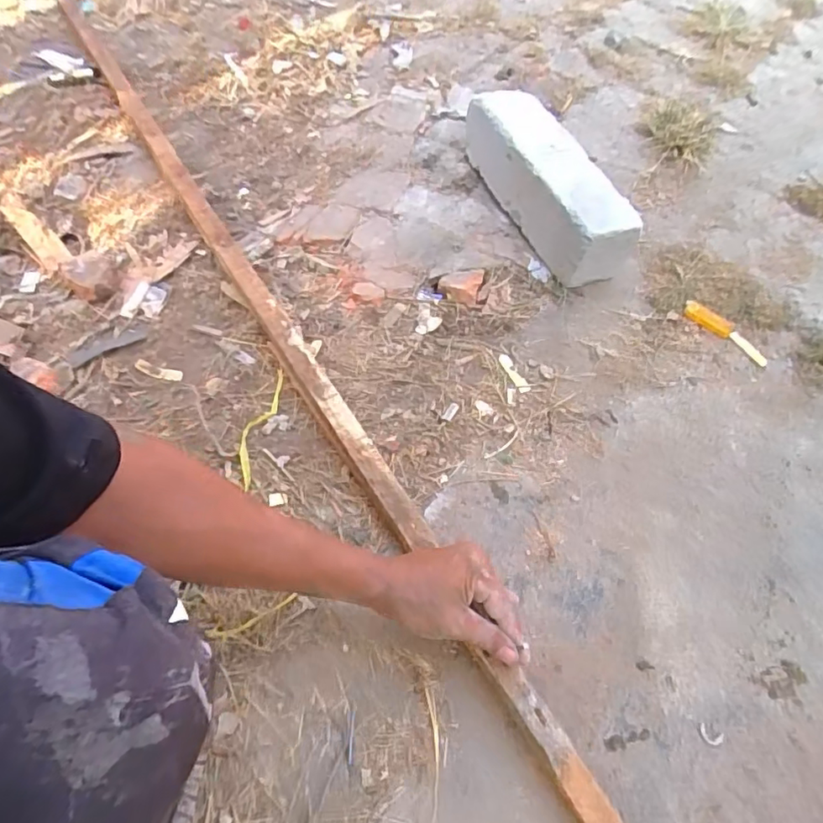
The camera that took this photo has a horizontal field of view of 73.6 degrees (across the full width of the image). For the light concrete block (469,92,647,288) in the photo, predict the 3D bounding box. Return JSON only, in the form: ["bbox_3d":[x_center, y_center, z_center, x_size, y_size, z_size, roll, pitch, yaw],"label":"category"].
[{"bbox_3d":[0.190,-0.322,0.787,0.103,0.108,0.320,-25,64,-17],"label":"light concrete block"}]

